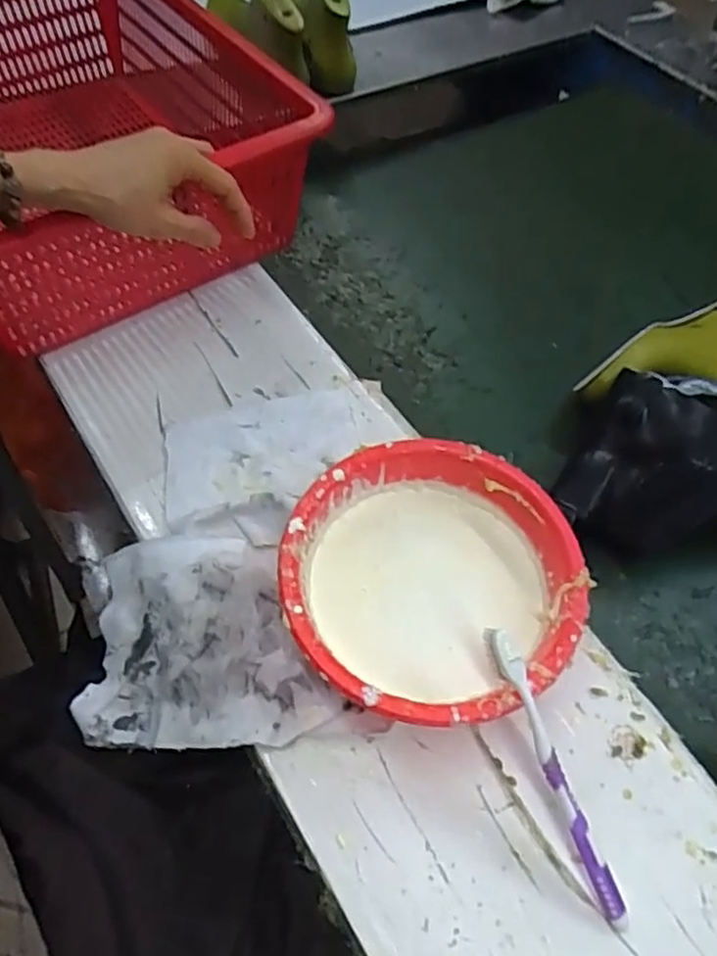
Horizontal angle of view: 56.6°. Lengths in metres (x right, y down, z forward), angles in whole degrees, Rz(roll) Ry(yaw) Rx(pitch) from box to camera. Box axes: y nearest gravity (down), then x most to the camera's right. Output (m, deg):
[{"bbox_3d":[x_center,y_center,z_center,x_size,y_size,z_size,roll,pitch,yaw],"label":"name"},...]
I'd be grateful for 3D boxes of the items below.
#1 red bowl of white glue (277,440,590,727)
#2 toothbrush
[{"bbox_3d":[0.048,0.075,0.455,0.183,0.076,0.189,2,55,-2],"label":"red bowl of white glue"},{"bbox_3d":[0.113,0.173,0.384,0.012,0.018,0.183,-23,91,-18],"label":"toothbrush"}]

